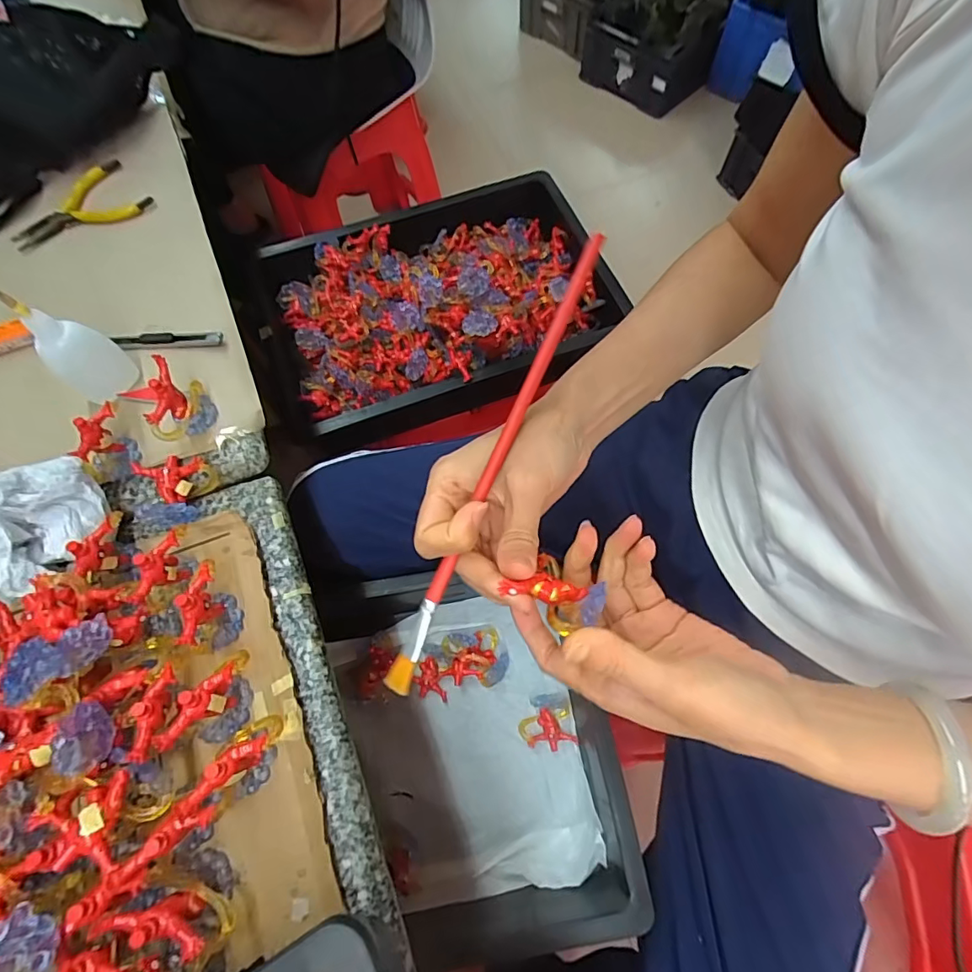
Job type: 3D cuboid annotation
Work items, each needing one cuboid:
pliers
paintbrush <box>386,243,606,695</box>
[{"bbox_3d":[-0.404,-0.273,0.494,0.123,0.018,0.097,-39,71,-14],"label":"pliers"},{"bbox_3d":[0.006,-0.012,0.266,0.011,0.005,0.260,24,89,12],"label":"paintbrush"}]

